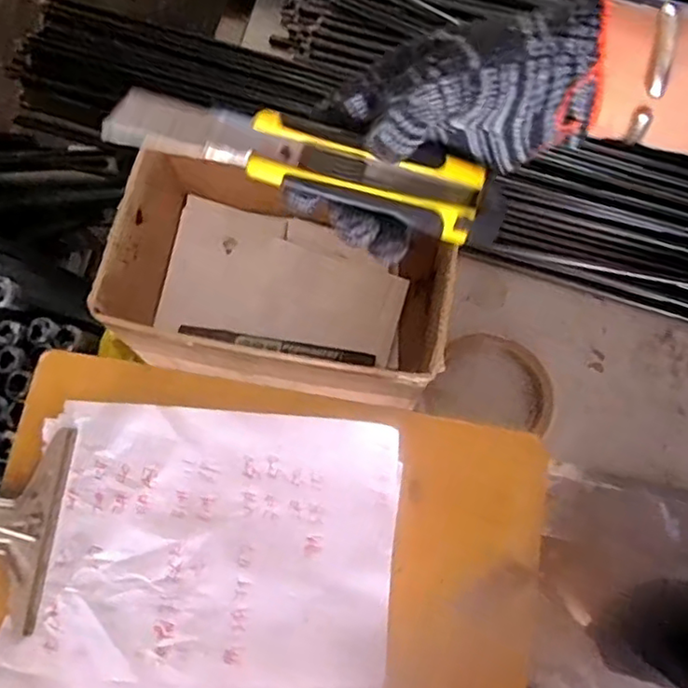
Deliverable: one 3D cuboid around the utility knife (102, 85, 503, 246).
[{"bbox_3d":[-0.009,-0.086,0.306,0.194,0.018,0.035,10,103,-21],"label":"utility knife"}]

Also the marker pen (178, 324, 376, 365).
[{"bbox_3d":[-0.047,0.001,0.445,0.137,0.009,0.011,8,74,3],"label":"marker pen"}]

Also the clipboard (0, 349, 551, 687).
[{"bbox_3d":[-0.041,0.116,0.329,0.287,0.016,0.190,11,76,-4],"label":"clipboard"}]

